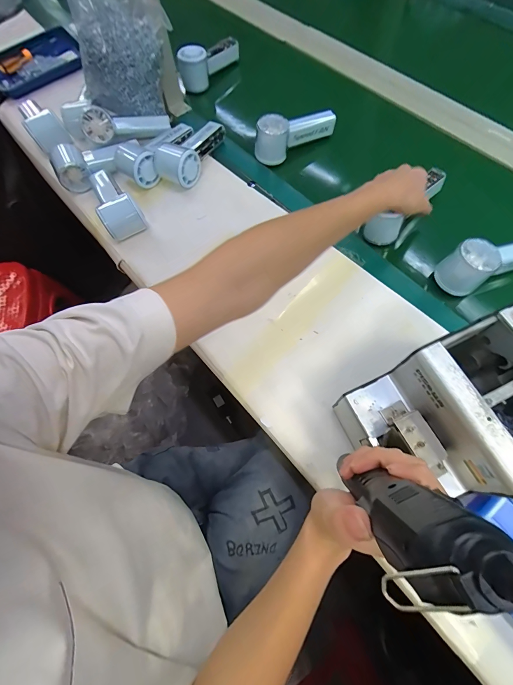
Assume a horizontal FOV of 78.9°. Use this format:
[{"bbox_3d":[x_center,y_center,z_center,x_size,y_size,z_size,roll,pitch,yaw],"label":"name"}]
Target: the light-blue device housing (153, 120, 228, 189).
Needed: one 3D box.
[{"bbox_3d":[-0.107,-0.339,0.549,0.063,0.053,0.152,33,73,15],"label":"light-blue device housing"}]

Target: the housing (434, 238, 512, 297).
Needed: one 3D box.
[{"bbox_3d":[0.332,-0.117,0.434,0.153,0.058,0.051,-21,68,-6],"label":"housing"}]

